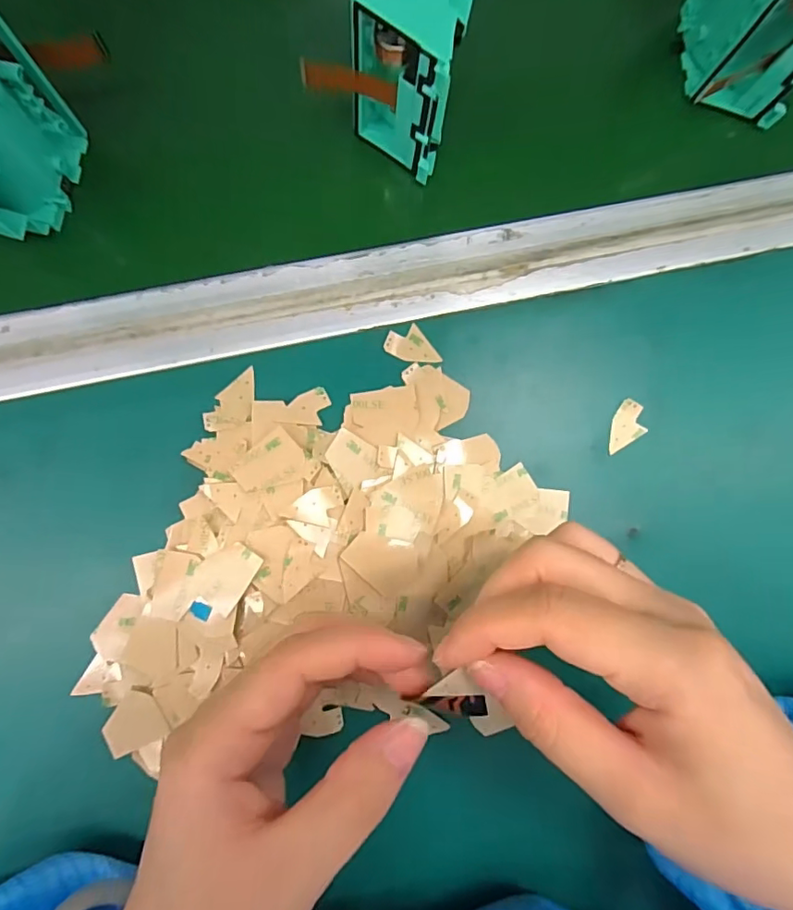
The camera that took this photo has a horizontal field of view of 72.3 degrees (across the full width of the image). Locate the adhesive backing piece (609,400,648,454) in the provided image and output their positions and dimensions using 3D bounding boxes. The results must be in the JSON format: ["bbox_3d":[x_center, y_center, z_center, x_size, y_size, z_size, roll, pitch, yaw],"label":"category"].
[{"bbox_3d":[0.109,-0.013,0.255,0.016,0.004,0.025,8,90,0],"label":"adhesive backing piece"}]

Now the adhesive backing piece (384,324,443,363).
[{"bbox_3d":[0.008,-0.052,0.251,0.026,0.004,0.017,2,84,-3],"label":"adhesive backing piece"}]

